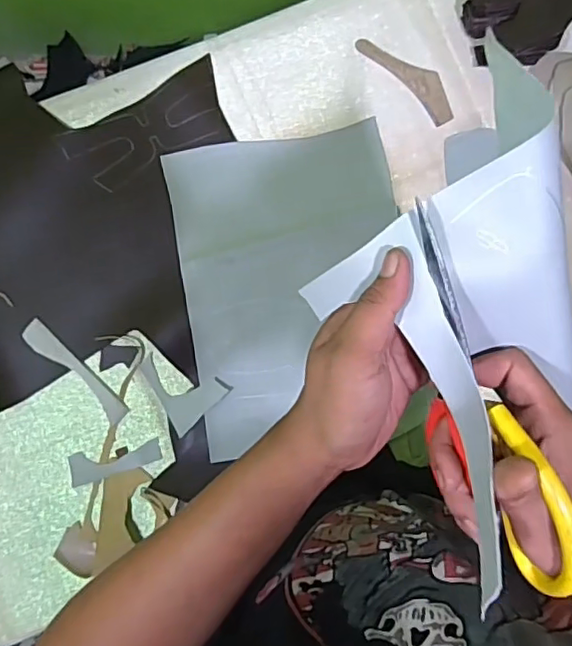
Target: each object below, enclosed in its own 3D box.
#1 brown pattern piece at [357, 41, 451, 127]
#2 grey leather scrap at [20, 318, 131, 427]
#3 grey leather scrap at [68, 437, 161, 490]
[{"bbox_3d":[0.159,-0.320,0.757,0.045,0.005,0.153,-45,86,2],"label":"brown pattern piece"},{"bbox_3d":[-0.259,0.061,0.722,0.030,0.004,0.159,-44,90,-7],"label":"grey leather scrap"},{"bbox_3d":[-0.207,0.166,0.715,0.111,0.005,0.038,-15,85,-3],"label":"grey leather scrap"}]

